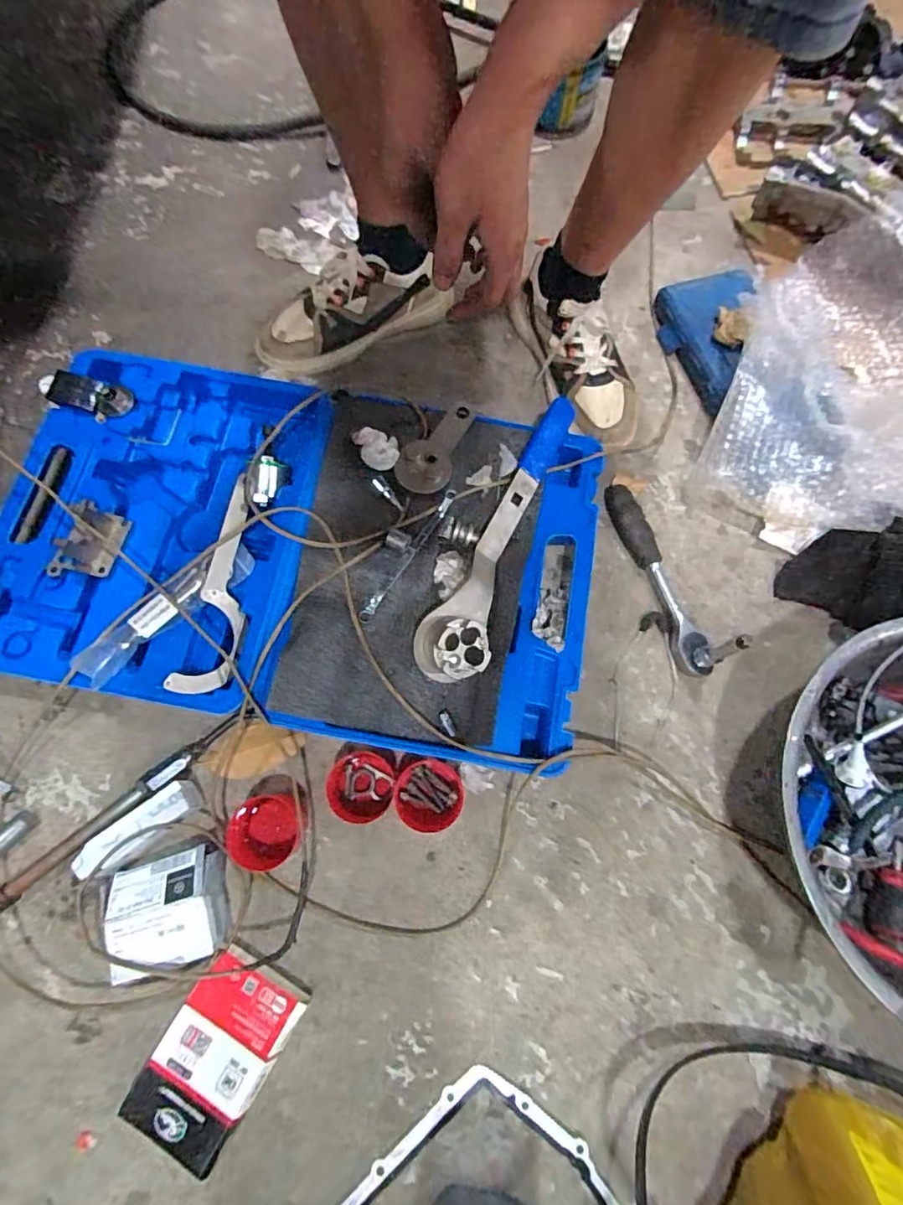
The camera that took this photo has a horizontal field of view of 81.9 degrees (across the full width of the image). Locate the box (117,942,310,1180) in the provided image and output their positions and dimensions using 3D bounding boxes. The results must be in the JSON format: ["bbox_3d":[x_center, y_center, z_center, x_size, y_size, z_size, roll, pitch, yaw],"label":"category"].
[{"bbox_3d":[-0.208,0.401,0.467,0.096,0.032,0.145,29,74,8],"label":"box"}]

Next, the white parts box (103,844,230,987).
[{"bbox_3d":[-0.264,0.287,0.486,0.097,0.055,0.091,-14,73,-6],"label":"white parts box"}]

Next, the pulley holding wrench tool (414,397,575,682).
[{"bbox_3d":[0.057,-0.080,0.559,0.068,0.054,0.351,23,74,5],"label":"pulley holding wrench tool"}]

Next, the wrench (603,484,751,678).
[{"bbox_3d":[0.243,-0.035,0.595,0.052,0.065,0.244,-21,74,-8],"label":"wrench"}]

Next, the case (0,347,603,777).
[{"bbox_3d":[-0.175,-0.068,0.588,0.659,0.085,0.402,10,73,2],"label":"case"}]

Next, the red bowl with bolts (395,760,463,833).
[{"bbox_3d":[-0.024,0.195,0.528,0.067,0.041,0.066,0,72,-1],"label":"red bowl with bolts"}]

